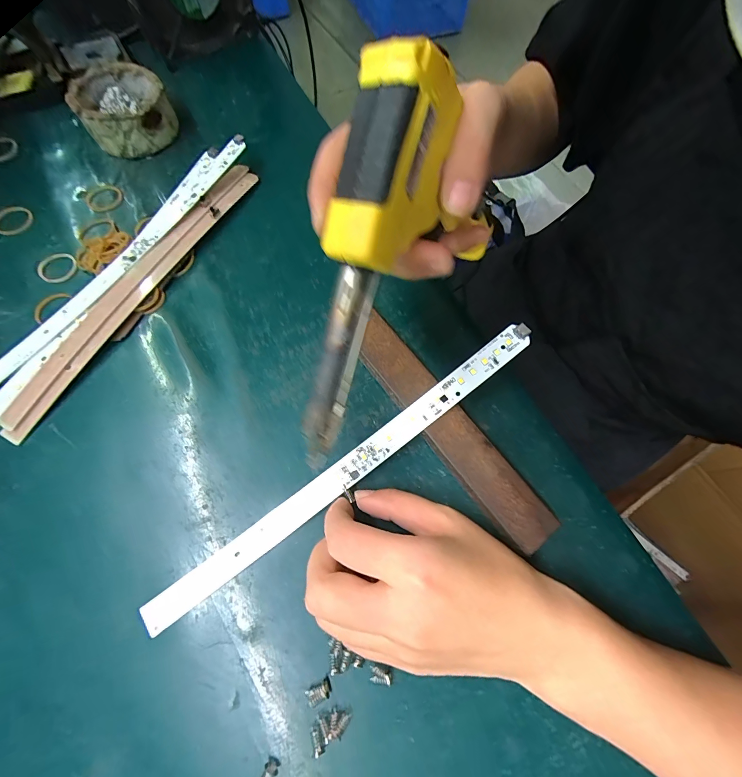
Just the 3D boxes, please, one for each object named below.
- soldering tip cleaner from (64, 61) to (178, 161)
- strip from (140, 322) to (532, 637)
[{"bbox_3d":[-0.237,-0.271,0.333,0.083,0.037,0.087,-25,70,-12],"label":"soldering tip cleaner"},{"bbox_3d":[-0.013,0.049,0.213,0.279,0.012,0.017,-37,73,-6],"label":"strip"}]

